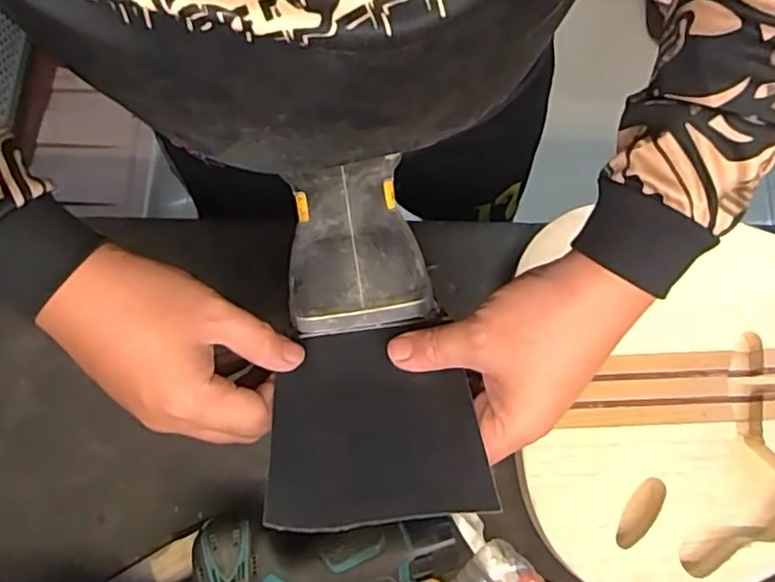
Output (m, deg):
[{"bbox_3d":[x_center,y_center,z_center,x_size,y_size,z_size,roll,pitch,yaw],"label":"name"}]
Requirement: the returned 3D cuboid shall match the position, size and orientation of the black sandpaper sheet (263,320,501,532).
[{"bbox_3d":[-0.008,0.069,0.353,0.111,0.008,0.133,-4,35,-5],"label":"black sandpaper sheet"}]

